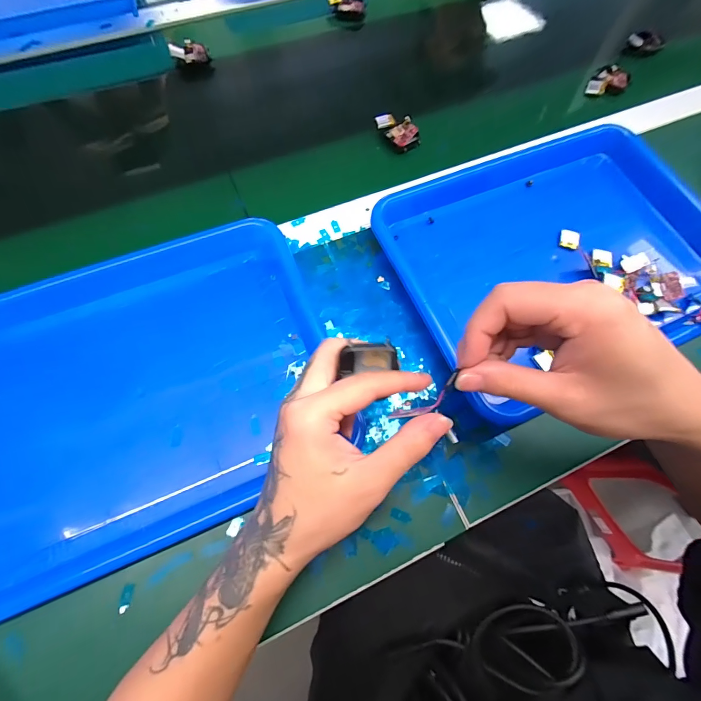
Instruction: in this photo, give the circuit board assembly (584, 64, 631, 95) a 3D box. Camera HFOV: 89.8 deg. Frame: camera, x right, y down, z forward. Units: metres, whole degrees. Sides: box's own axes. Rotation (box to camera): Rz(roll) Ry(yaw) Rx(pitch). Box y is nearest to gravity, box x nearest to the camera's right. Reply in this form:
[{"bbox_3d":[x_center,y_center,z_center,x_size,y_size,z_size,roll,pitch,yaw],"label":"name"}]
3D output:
[{"bbox_3d":[0.355,-0.369,0.483,0.046,0.020,0.061,38,73,12],"label":"circuit board assembly"}]

